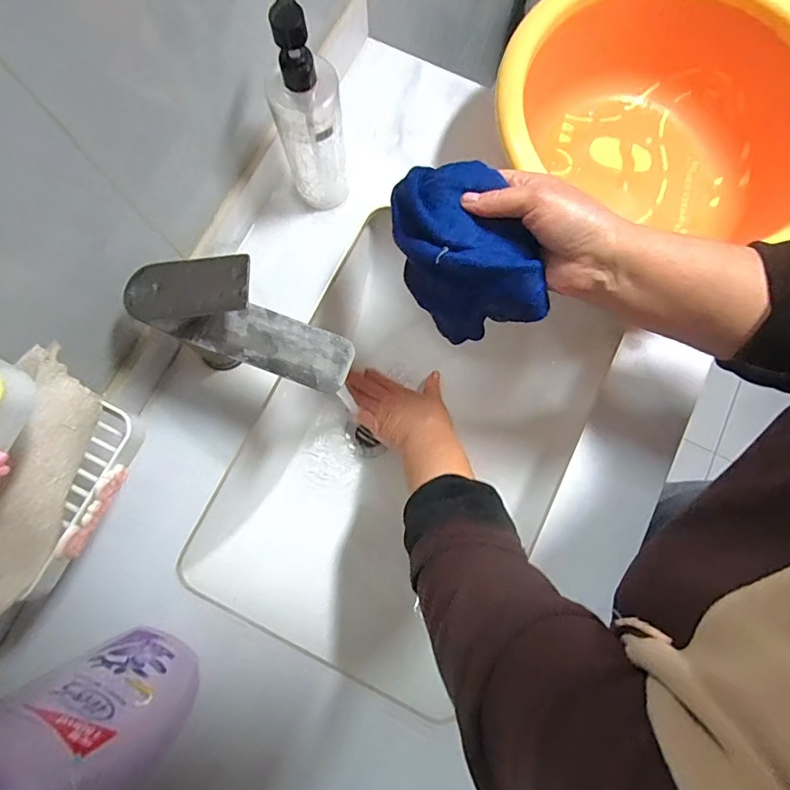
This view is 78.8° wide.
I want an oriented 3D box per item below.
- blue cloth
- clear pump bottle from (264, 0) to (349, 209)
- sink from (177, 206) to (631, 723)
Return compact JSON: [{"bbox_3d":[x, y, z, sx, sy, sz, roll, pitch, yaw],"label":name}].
[{"bbox_3d":[0.052,-0.111,0.396,0.089,0.096,0.134,-18,80,-4],"label":"blue cloth"},{"bbox_3d":[-0.073,-0.239,0.419,0.059,0.198,0.053,-9,79,-2],"label":"clear pump bottle"},{"bbox_3d":[0.008,0.054,0.542,0.340,0.142,0.429,26,80,4],"label":"sink"}]

